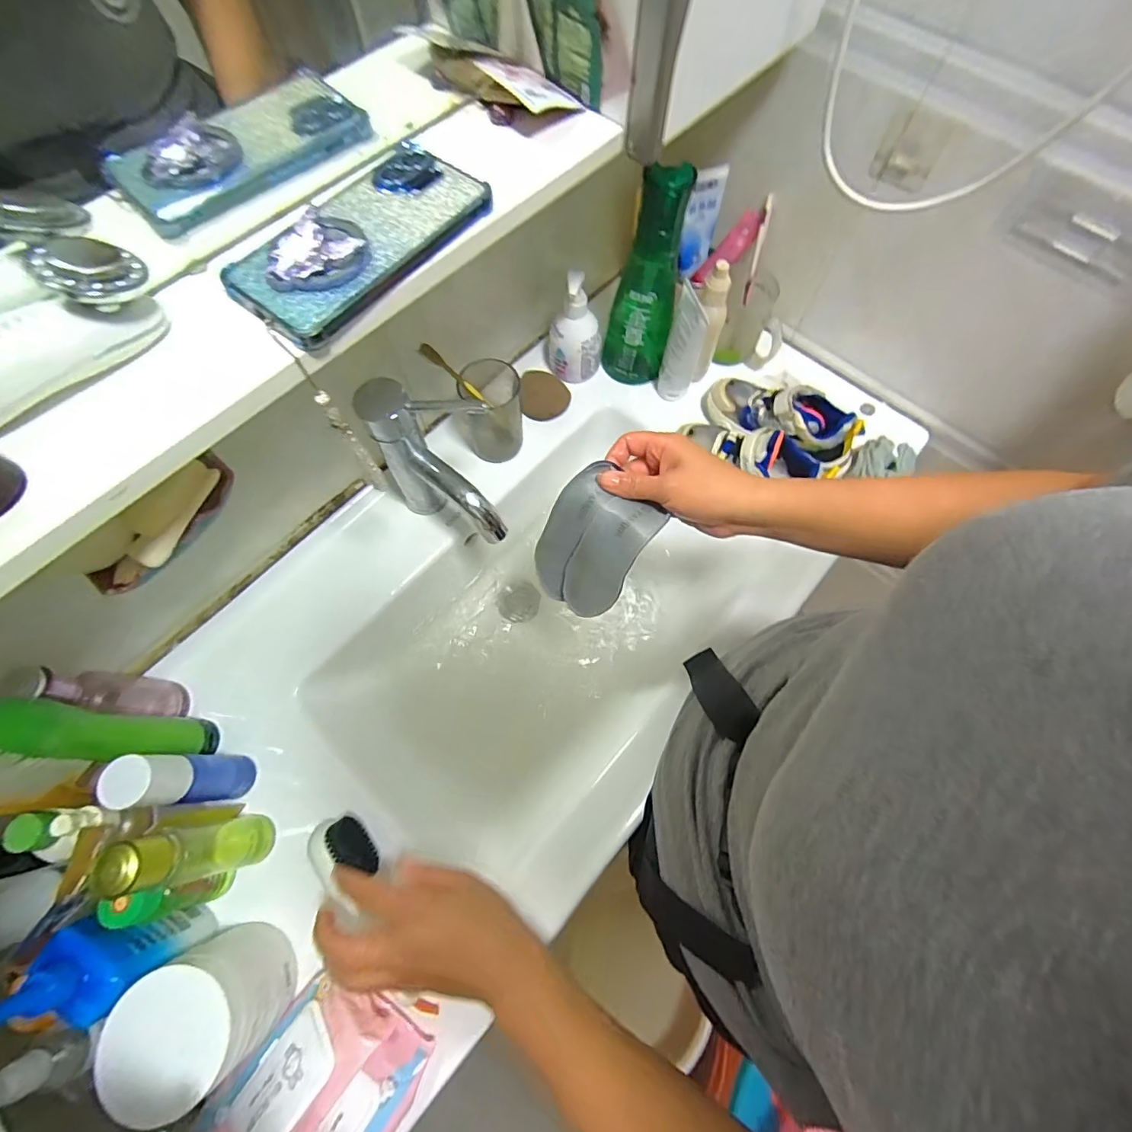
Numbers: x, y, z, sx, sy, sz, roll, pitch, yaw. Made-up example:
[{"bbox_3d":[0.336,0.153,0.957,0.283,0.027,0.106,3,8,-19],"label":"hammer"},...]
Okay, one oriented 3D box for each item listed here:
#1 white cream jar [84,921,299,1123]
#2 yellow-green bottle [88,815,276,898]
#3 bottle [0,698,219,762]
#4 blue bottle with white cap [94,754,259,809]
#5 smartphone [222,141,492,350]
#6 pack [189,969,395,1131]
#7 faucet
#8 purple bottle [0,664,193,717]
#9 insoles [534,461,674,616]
[{"bbox_3d":[-0.282,0.348,0.395,0.084,0.107,0.089,0,68,-1],"label":"white cream jar"},{"bbox_3d":[-0.299,0.234,0.411,0.039,0.156,0.039,-11,69,-5],"label":"yellow-green bottle"},{"bbox_3d":[-0.374,0.137,0.414,0.037,0.218,0.042,-2,68,-2],"label":"bottle"},{"bbox_3d":[-0.328,0.184,0.436,0.033,0.145,0.038,-2,68,-2],"label":"blue bottle with white cap"},{"bbox_3d":[-0.125,-0.205,0.314,0.074,0.023,0.162,40,73,14],"label":"smartphone"},{"bbox_3d":[-0.221,0.413,0.396,0.158,0.035,0.088,-47,42,-18],"label":"pack"},{"bbox_3d":[-0.118,-0.100,0.520,0.157,0.170,0.077,30,71,10],"label":"faucet"},{"bbox_3d":[-0.414,0.114,0.462,0.040,0.155,0.035,10,69,3],"label":"purple bottle"},{"bbox_3d":[0.022,-0.013,0.475,0.093,0.149,0.024,42,41,19],"label":"insoles"}]

